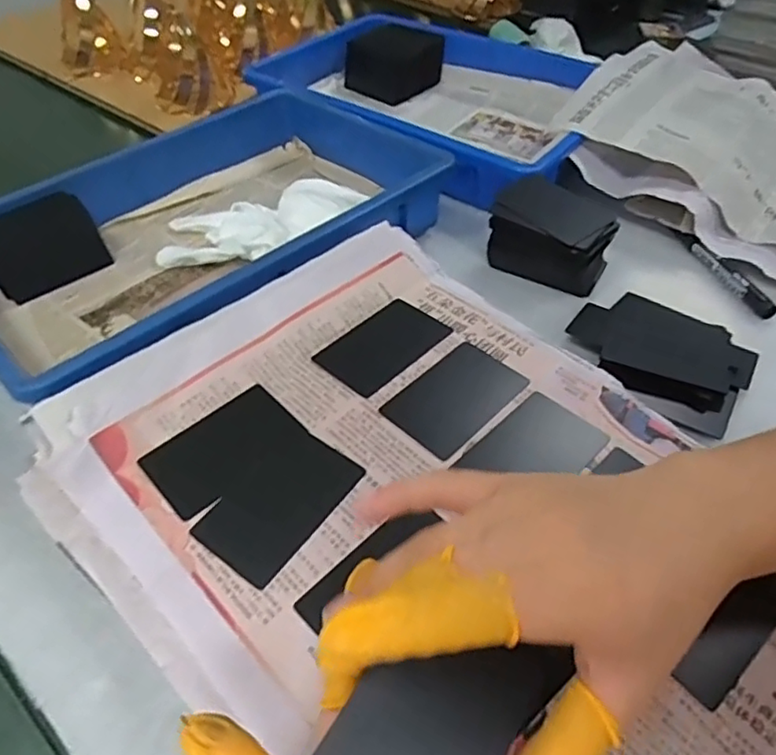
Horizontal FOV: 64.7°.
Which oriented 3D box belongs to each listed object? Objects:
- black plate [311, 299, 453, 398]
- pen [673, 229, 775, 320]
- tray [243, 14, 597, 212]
[{"bbox_3d":[-0.003,-0.021,0.410,0.085,0.006,0.053,-35,53,-29],"label":"black plate"},{"bbox_3d":[0.275,-0.087,0.505,0.012,0.016,0.113,-13,49,-13],"label":"pen"},{"bbox_3d":[0.039,-0.299,0.664,0.377,0.058,0.254,28,52,22],"label":"tray"}]

